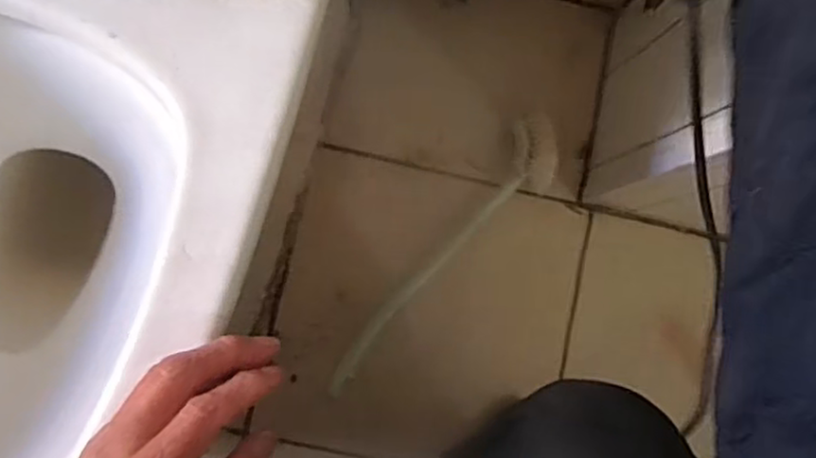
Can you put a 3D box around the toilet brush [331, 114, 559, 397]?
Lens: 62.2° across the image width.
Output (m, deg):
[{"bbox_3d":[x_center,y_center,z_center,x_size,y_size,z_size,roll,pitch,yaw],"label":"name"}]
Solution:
[{"bbox_3d":[0.038,0.029,0.751,0.070,0.048,0.371,43,82,0],"label":"toilet brush"}]

